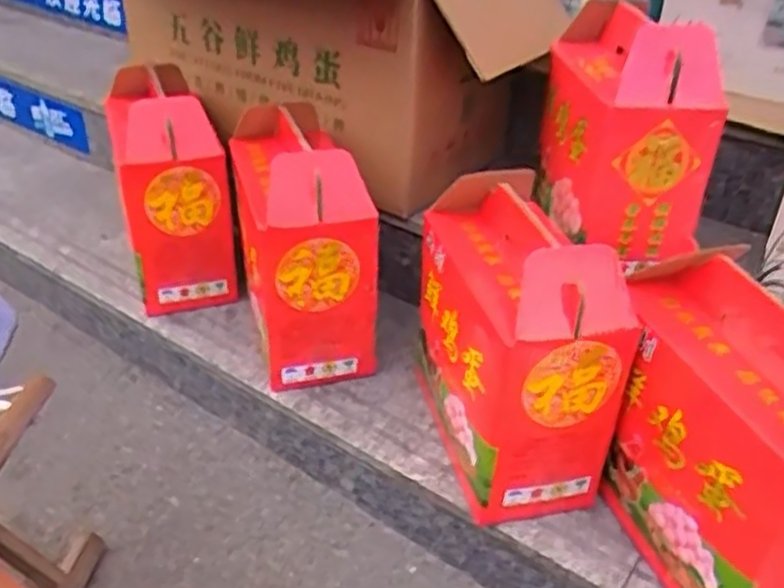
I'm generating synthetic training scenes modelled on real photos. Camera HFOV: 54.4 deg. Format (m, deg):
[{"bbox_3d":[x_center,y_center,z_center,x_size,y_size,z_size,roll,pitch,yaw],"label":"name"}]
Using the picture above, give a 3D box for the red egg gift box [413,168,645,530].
[{"bbox_3d":[0.139,0.043,0.884,0.154,0.296,0.285,-6,34,-14],"label":"red egg gift box"}]

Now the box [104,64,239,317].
[{"bbox_3d":[-0.338,-0.153,1.173,0.152,0.315,0.210,-9,35,-18],"label":"box"}]

